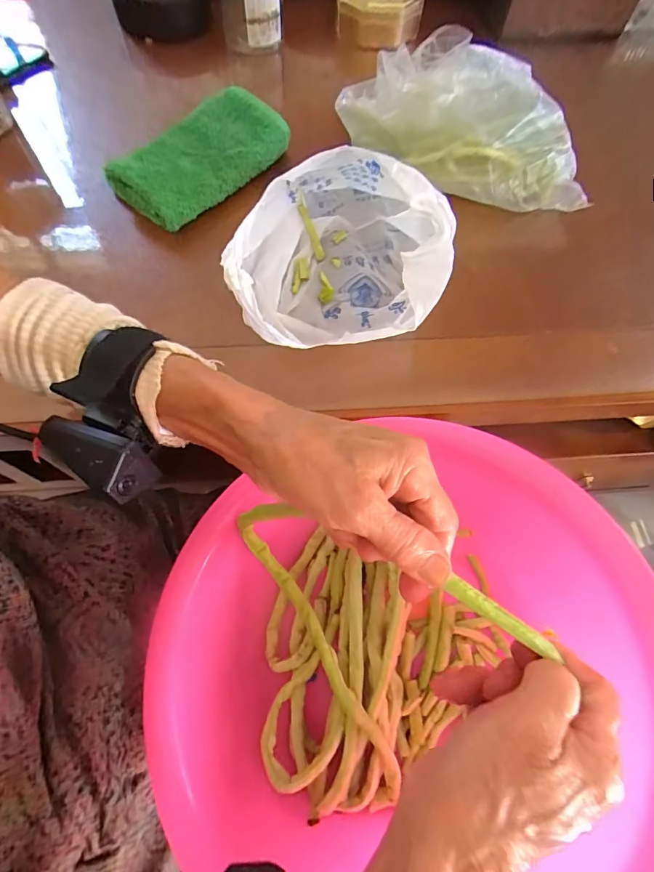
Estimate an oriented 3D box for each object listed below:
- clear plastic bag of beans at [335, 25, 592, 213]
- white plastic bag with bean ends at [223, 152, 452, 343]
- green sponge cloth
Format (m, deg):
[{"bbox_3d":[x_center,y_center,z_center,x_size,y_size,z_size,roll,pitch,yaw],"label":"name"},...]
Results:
[{"bbox_3d":[0.165,-0.351,0.480,0.273,0.091,0.166,28,67,10],"label":"clear plastic bag of beans"},{"bbox_3d":[0.008,-0.182,0.381,0.167,0.127,0.208,-2,65,-3],"label":"white plastic bag with bean ends"},{"bbox_3d":[-0.137,-0.310,0.476,0.098,0.040,0.191,40,70,14],"label":"green sponge cloth"}]

